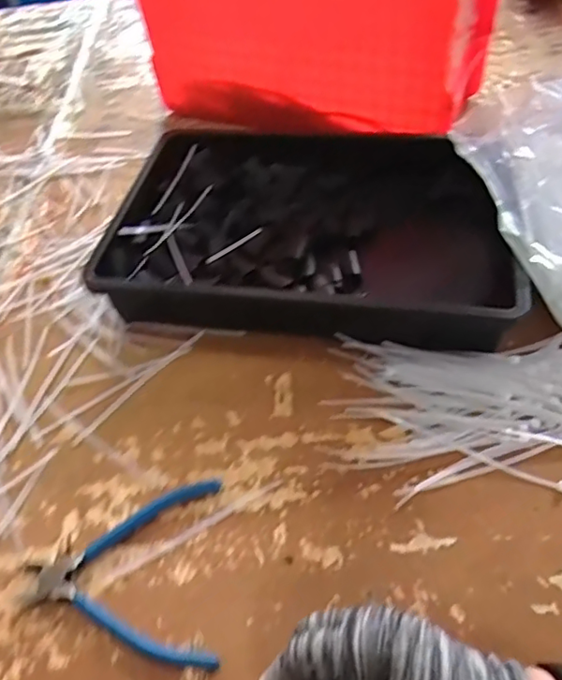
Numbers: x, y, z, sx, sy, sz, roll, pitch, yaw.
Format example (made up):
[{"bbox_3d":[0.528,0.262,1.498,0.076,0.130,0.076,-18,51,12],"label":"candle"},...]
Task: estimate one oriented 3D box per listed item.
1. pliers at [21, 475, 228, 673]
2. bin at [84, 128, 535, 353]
[{"bbox_3d":[-0.107,0.156,0.393,0.129,0.008,0.123,-3,50,3],"label":"pliers"},{"bbox_3d":[0.030,-0.107,0.557,0.373,0.063,0.245,7,51,12],"label":"bin"}]

